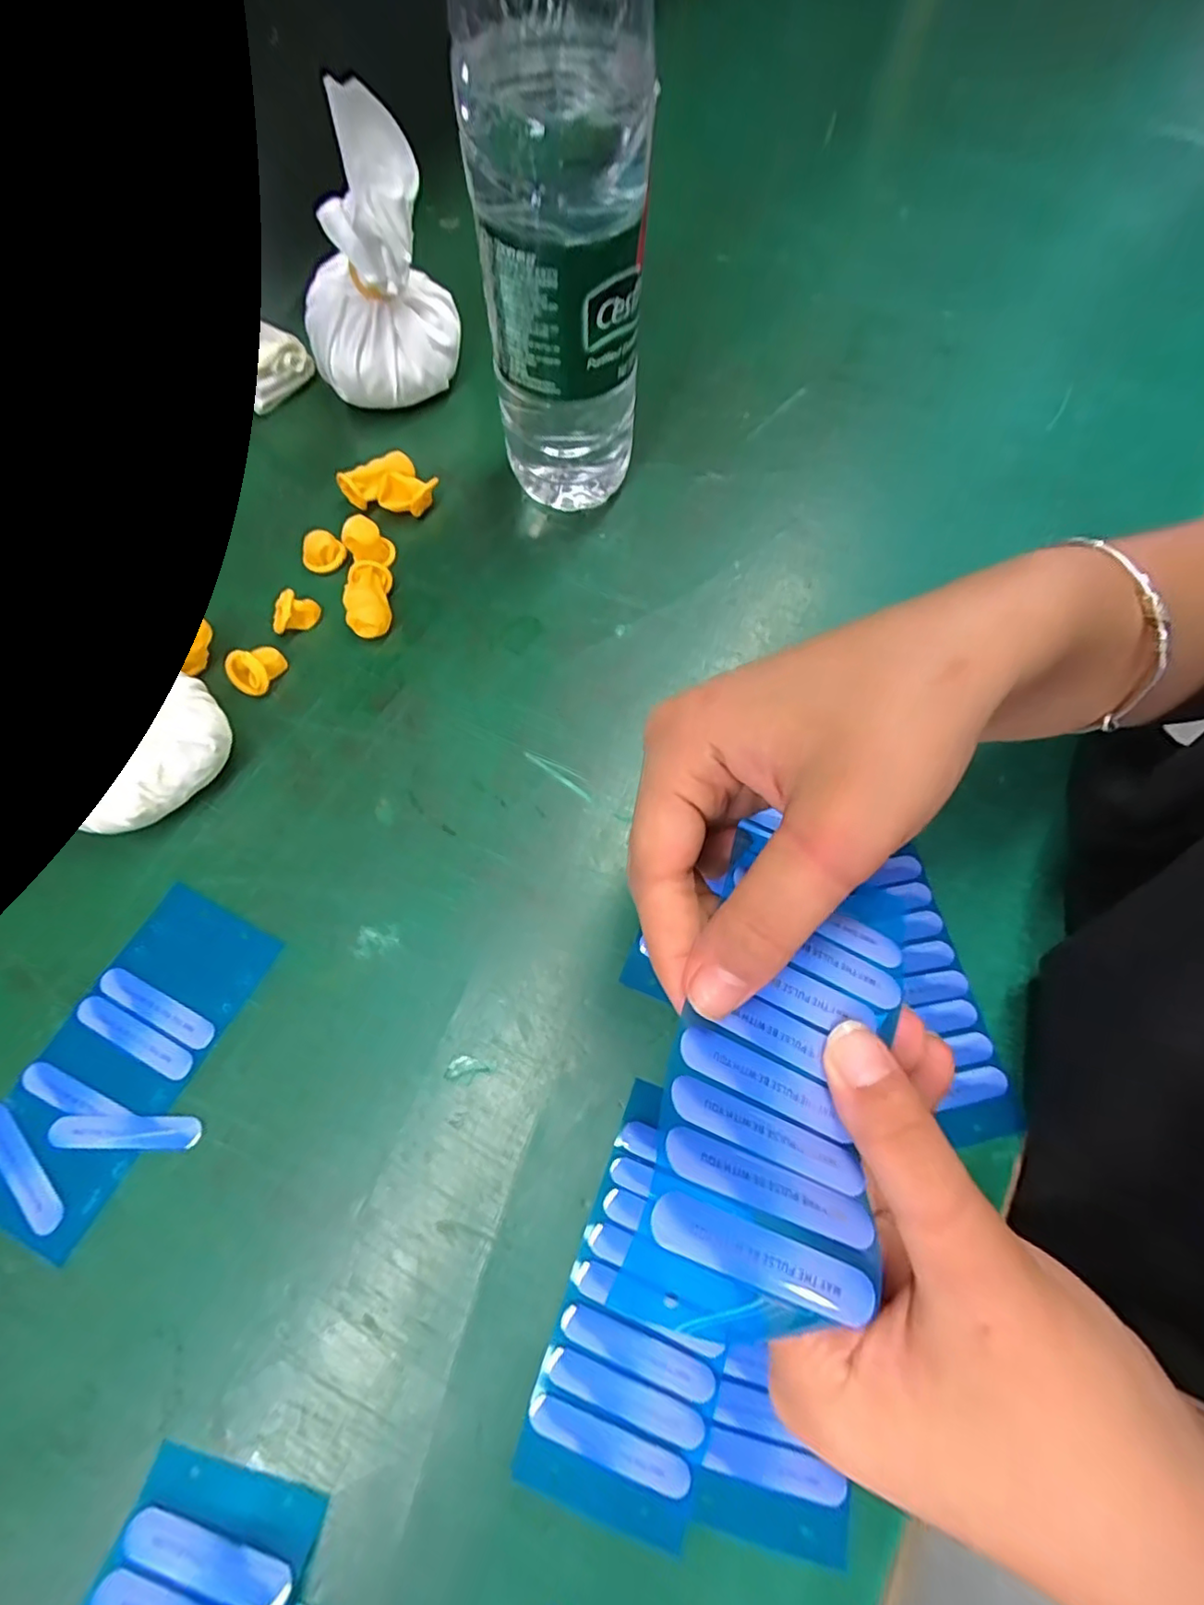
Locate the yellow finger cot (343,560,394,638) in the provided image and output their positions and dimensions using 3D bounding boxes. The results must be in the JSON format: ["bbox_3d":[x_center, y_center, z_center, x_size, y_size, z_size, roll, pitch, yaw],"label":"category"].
[{"bbox_3d":[-0.112,-0.097,0.285,0.020,0.017,0.036,-4,70,-2],"label":"yellow finger cot"}]

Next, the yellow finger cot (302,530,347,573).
[{"bbox_3d":[-0.140,-0.125,0.296,0.019,0.015,0.015,-36,74,-13],"label":"yellow finger cot"}]

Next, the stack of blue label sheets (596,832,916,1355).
[{"bbox_3d":[0.044,0.065,0.143,0.053,0.010,0.108,28,56,-2],"label":"stack of blue label sheets"}]

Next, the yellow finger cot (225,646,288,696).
[{"bbox_3d":[-0.159,-0.062,0.271,0.018,0.015,0.024,41,74,13],"label":"yellow finger cot"}]

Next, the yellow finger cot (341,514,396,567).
[{"bbox_3d":[-0.115,-0.128,0.293,0.021,0.021,0.019,-26,72,-10],"label":"yellow finger cot"}]

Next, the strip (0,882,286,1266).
[{"bbox_3d":[-0.175,0.097,0.220,0.064,0.004,0.119,29,72,9],"label":"strip"}]

